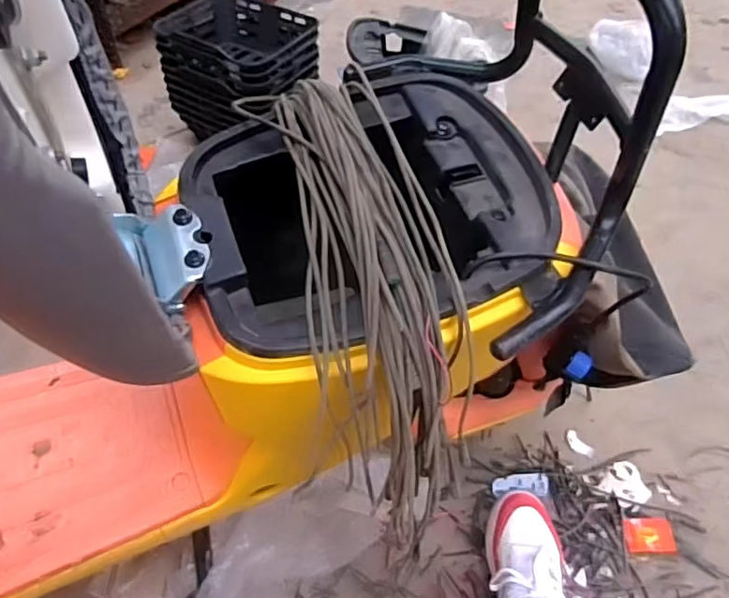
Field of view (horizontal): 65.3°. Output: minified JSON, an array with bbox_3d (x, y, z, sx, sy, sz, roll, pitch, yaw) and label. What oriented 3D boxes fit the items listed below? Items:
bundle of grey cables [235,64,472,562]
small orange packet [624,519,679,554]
[{"bbox_3d":[0.000,-0.032,0.458,0.120,0.080,0.362,-9,77,-12],"label":"bundle of grey cables"},{"bbox_3d":[0.452,0.373,0.898,0.080,0.006,0.051,0,50,0],"label":"small orange packet"}]

